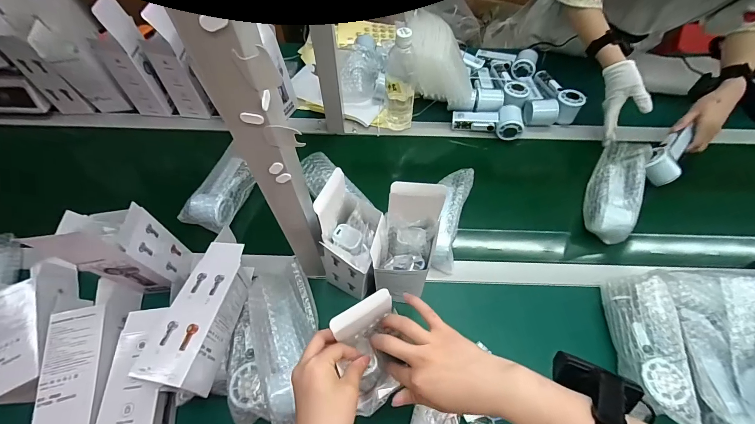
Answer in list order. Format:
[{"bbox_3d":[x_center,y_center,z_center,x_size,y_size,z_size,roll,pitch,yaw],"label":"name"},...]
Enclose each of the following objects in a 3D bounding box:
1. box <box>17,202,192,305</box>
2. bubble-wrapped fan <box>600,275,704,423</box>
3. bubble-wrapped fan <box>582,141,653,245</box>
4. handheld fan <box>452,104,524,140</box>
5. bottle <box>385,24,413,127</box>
[{"bbox_3d":[-0.372,0.064,0.510,0.080,0.176,0.084,0,61,0],"label":"box"},{"bbox_3d":[0.408,0.203,0.498,0.066,0.065,0.202,7,61,4],"label":"bubble-wrapped fan"},{"bbox_3d":[0.455,-0.043,0.636,0.071,0.075,0.200,20,63,11],"label":"bubble-wrapped fan"},{"bbox_3d":[0.248,-0.206,0.749,0.152,0.046,0.065,5,61,3],"label":"handheld fan"},{"bbox_3d":[0.047,-0.263,0.690,0.064,0.221,0.062,5,61,3],"label":"bottle"}]

